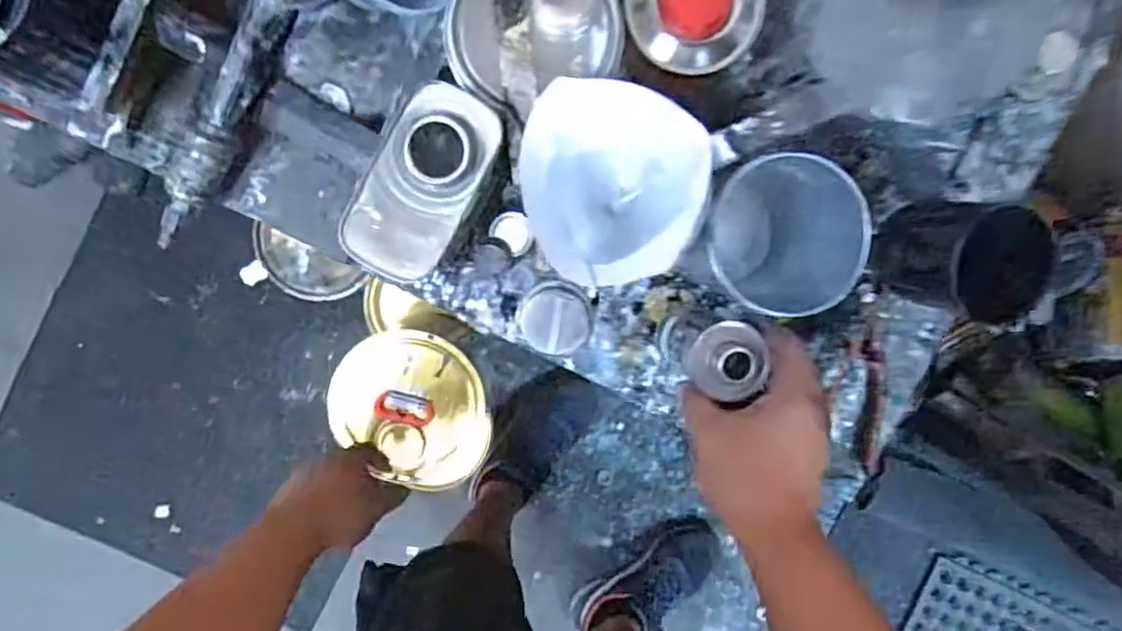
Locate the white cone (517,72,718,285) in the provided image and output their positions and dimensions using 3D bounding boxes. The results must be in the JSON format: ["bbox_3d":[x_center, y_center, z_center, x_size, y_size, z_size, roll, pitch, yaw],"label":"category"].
[{"bbox_3d":[0.029,-0.080,0.432,0.108,0.073,0.116,10,94,-3],"label":"white cone"}]

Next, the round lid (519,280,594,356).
[{"bbox_3d":[-0.003,0.003,0.572,0.059,0.013,0.060,0,94,-2],"label":"round lid"}]

